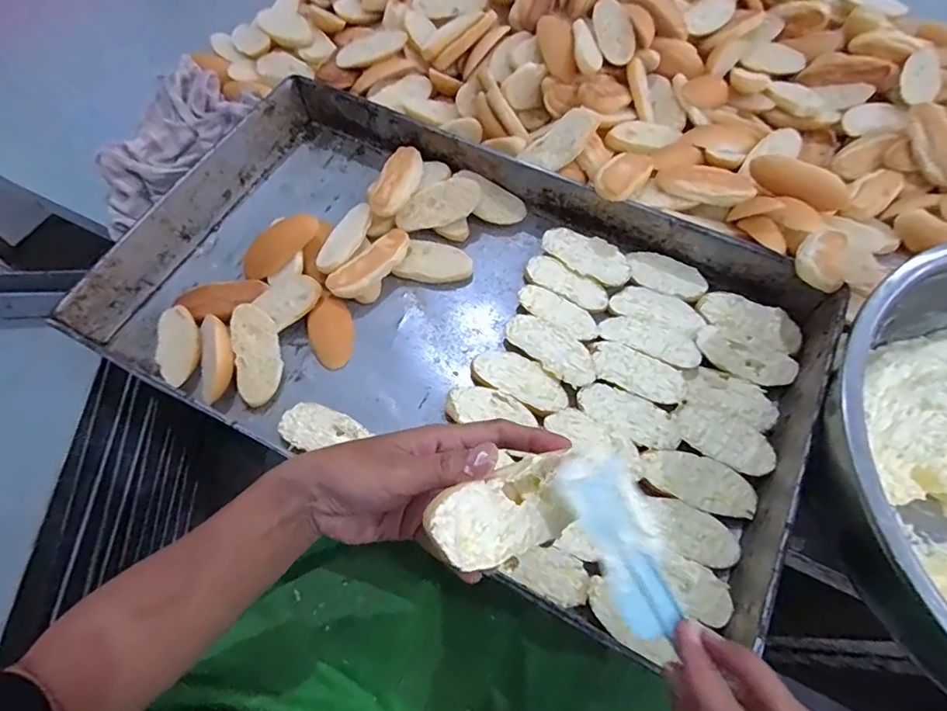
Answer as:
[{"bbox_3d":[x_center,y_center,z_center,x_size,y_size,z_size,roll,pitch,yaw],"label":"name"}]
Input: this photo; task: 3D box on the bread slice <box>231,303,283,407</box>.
[{"bbox_3d":[-0.202,-0.001,0.477,0.039,0.011,0.094,-10,80,-4],"label":"bread slice"}]

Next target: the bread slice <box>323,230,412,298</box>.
[{"bbox_3d":[-0.102,-0.091,0.510,0.033,0.014,0.093,39,70,19],"label":"bread slice"}]

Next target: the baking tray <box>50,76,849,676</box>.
[{"bbox_3d":[-0.018,-0.033,0.477,0.617,0.066,0.362,25,66,13],"label":"baking tray"}]

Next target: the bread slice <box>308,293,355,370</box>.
[{"bbox_3d":[-0.139,-0.023,0.496,0.040,0.020,0.071,-9,63,-3],"label":"bread slice"}]

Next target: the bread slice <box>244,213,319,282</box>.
[{"bbox_3d":[-0.200,-0.113,0.520,0.089,0.024,0.036,-40,67,4],"label":"bread slice"}]

